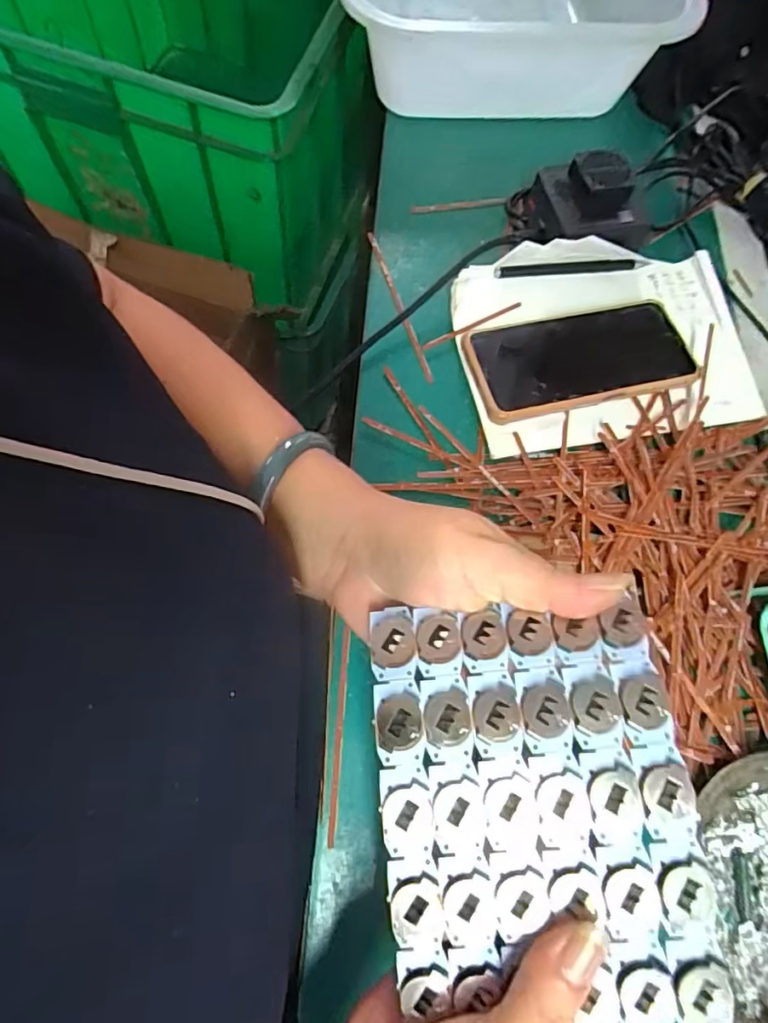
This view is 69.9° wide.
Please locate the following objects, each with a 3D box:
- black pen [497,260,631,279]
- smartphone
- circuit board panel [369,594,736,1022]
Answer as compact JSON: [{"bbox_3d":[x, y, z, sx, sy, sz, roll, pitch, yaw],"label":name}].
[{"bbox_3d":[0.143,-0.191,0.433,0.114,0.010,0.006,-7,70,-5],"label":"black pen"},{"bbox_3d":[0.142,-0.113,0.398,0.157,0.016,0.075,-12,71,-7],"label":"smartphone"},{"bbox_3d":[0.053,0.104,0.197,0.107,0.012,0.135,-5,73,4],"label":"circuit board panel"}]

